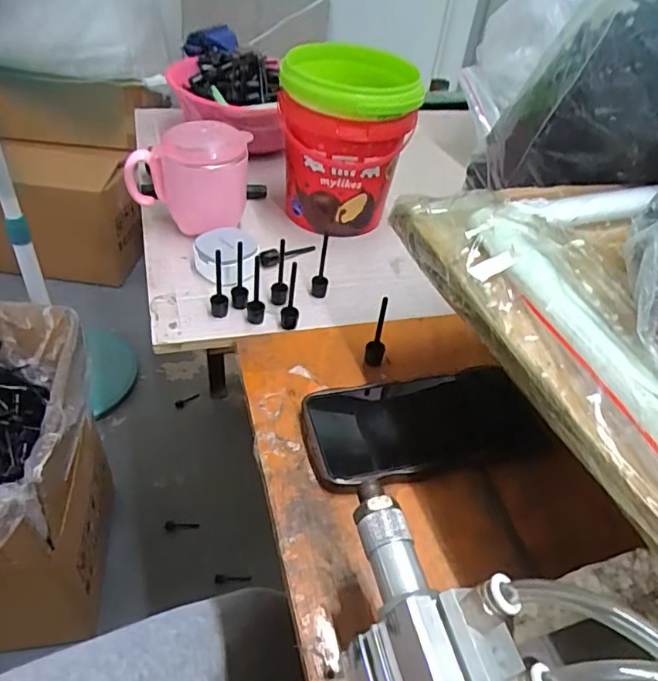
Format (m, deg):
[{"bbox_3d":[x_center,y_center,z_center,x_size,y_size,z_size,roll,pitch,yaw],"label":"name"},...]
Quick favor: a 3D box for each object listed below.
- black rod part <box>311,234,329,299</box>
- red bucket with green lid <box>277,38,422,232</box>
[{"bbox_3d":[-0.007,-0.066,0.493,0.015,0.067,0.014,4,42,-2],"label":"black rod part"},{"bbox_3d":[0.014,-0.197,0.565,0.125,0.164,0.112,-1,43,-11],"label":"red bucket with green lid"}]

